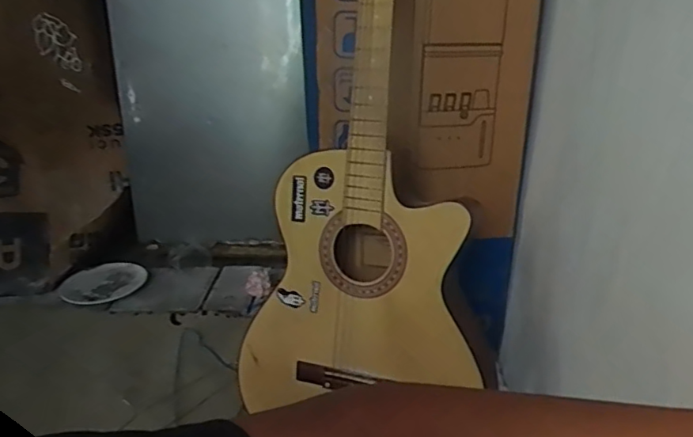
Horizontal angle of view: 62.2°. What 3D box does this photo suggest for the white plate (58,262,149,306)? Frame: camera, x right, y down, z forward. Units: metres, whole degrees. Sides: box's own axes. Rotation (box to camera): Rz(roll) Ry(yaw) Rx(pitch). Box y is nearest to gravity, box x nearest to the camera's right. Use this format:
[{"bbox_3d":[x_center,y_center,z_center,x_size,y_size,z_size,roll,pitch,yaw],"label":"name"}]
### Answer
[{"bbox_3d":[-0.590,0.159,1.399,0.187,0.023,0.187,0,24,0],"label":"white plate"}]

